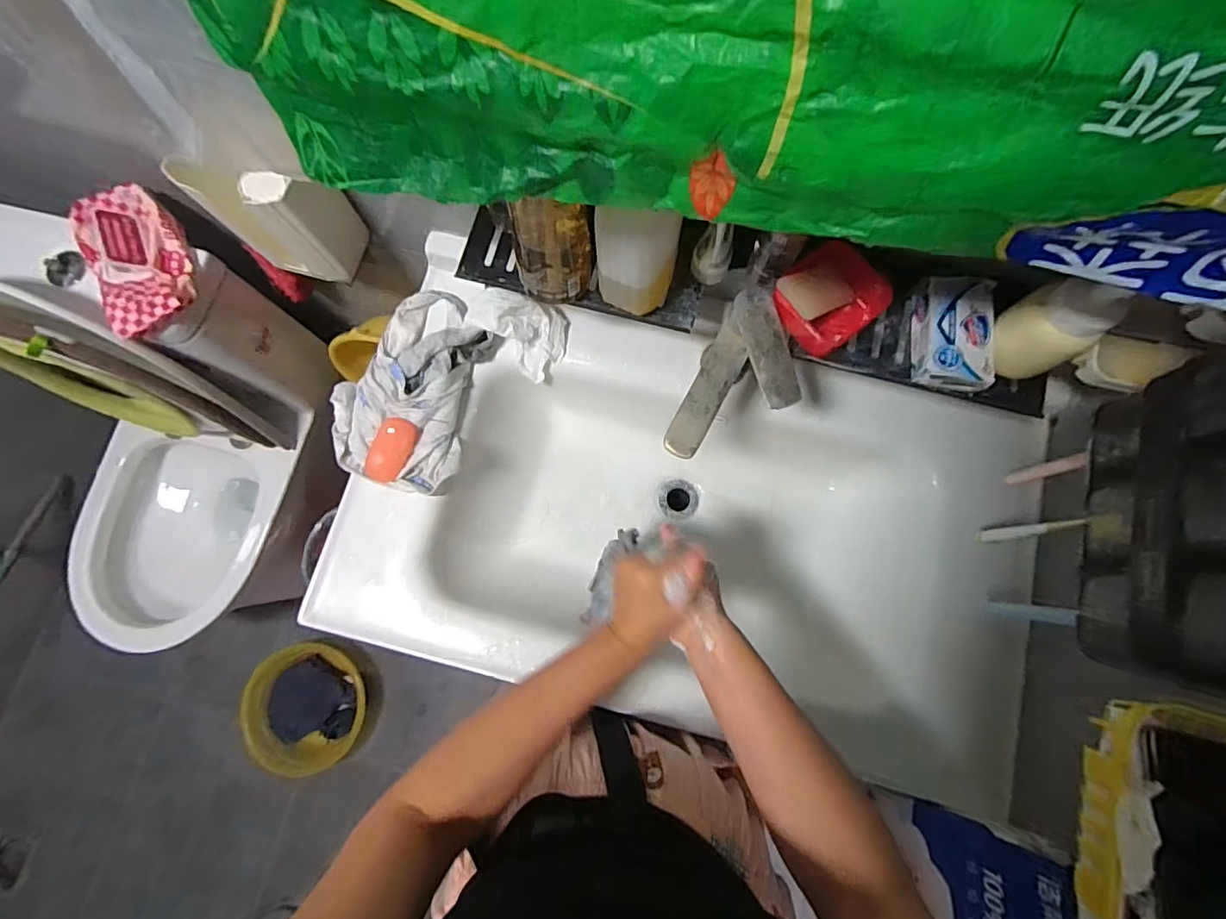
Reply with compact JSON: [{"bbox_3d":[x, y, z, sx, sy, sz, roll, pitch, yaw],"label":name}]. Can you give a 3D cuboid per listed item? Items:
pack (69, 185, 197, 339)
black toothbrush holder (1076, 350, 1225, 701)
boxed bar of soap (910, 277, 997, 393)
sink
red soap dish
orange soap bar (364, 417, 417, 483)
[{"bbox_3d":[-0.659,-0.274,0.717,0.121,0.054,0.193,-23,80,-4],"label":"pack"},{"bbox_3d":[0.400,0.046,0.355,0.077,0.116,0.212,18,80,3],"label":"black toothbrush holder"},{"bbox_3d":[0.321,-0.116,0.486,0.060,0.041,0.099,9,79,2],"label":"boxed bar of soap"},{"bbox_3d":[0.094,0.072,0.675,0.785,0.205,0.462,16,79,3],"label":"sink"},{"bbox_3d":[0.206,-0.152,0.496,0.102,0.040,0.086,-37,81,-7],"label":"red soap dish"},{"bbox_3d":[-0.260,-0.010,0.611,0.040,0.025,0.077,27,80,5],"label":"orange soap bar"}]

